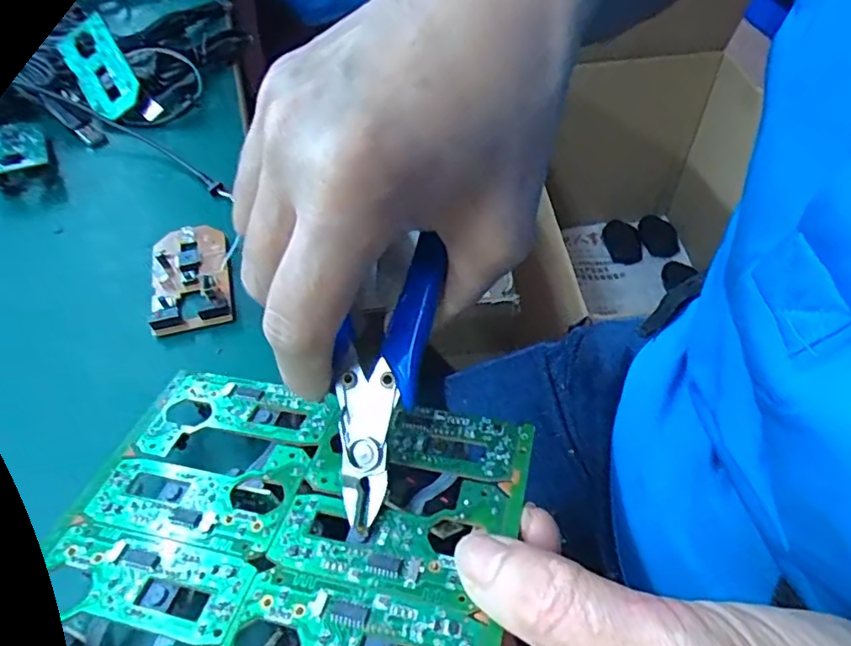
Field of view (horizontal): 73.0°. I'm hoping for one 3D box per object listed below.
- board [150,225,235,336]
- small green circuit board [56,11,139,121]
[{"bbox_3d":[-0.116,-0.026,0.282,0.036,0.013,0.066,-16,53,-7],"label":"board"},{"bbox_3d":[-0.206,-0.160,0.364,0.036,0.005,0.068,-33,83,12],"label":"small green circuit board"}]

